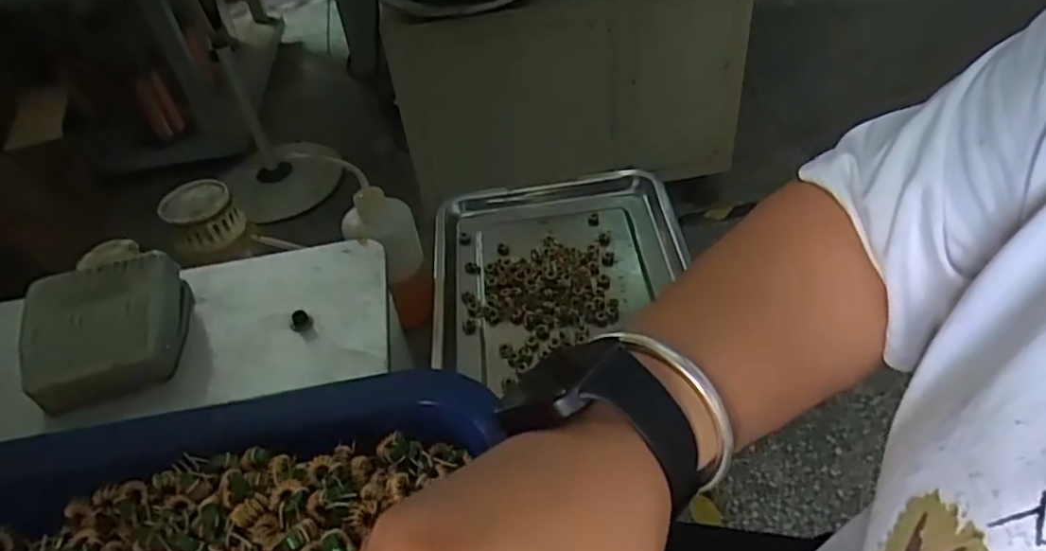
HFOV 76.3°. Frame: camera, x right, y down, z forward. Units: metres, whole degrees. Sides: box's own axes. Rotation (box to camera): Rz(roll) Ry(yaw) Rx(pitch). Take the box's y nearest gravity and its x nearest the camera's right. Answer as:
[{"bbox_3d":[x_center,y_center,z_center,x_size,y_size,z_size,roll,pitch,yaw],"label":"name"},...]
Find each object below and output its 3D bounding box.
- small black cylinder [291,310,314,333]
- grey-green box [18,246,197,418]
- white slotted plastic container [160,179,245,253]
[{"bbox_3d":[-0.129,0.026,0.386,0.013,0.007,0.013,-4,43,4],"label":"small black cylinder"},{"bbox_3d":[-0.233,0.027,0.373,0.070,0.039,0.082,-16,44,-9],"label":"grey-green box"},{"bbox_3d":[-0.289,-0.054,0.598,0.058,0.037,0.061,-4,43,4],"label":"white slotted plastic container"}]

